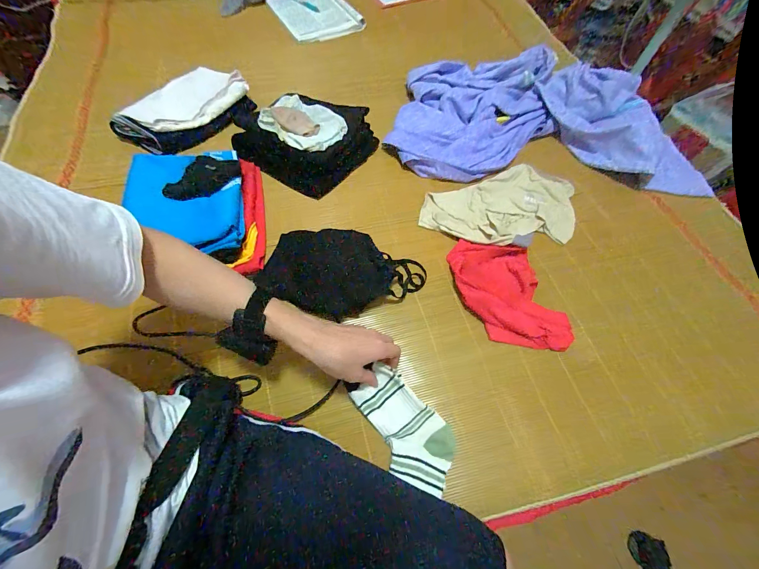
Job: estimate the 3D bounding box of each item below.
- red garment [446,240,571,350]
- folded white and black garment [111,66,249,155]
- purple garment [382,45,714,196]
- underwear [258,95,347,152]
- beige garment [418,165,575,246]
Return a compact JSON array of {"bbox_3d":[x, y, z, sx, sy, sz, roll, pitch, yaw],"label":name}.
[{"bbox_3d":[0.212,0.016,0.554,0.140,0.029,0.217,-13,66,-8],"label":"red garment"},{"bbox_3d":[-0.437,-0.405,0.744,0.194,0.060,0.275,23,66,9],"label":"folded white and black garment"},{"bbox_3d":[0.386,-0.429,0.767,0.705,0.072,0.443,4,64,-1],"label":"purple garment"},{"bbox_3d":[-0.171,-0.342,0.676,0.193,0.034,0.130,39,69,15],"label":"underwear"},{"bbox_3d":[0.255,-0.151,0.646,0.329,0.025,0.187,-19,67,-11],"label":"beige garment"}]

